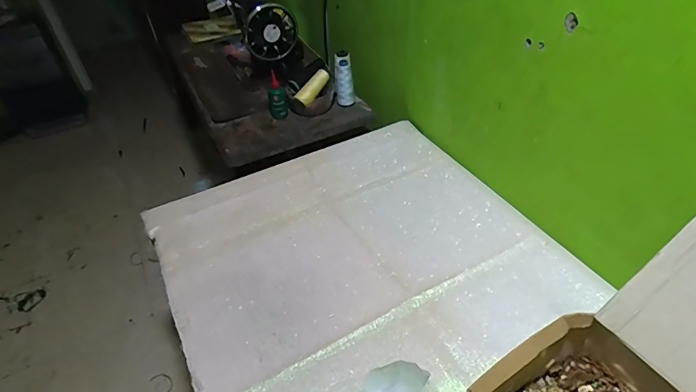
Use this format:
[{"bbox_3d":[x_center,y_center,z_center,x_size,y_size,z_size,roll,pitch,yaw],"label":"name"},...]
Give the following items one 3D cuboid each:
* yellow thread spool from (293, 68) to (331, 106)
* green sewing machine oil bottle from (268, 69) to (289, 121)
[{"bbox_3d":[-0.085,-0.271,1.051,0.031,0.033,0.107,30,75,34],"label":"yellow thread spool"},{"bbox_3d":[-0.173,-0.238,1.029,0.044,0.135,0.030,-12,41,-7],"label":"green sewing machine oil bottle"}]

